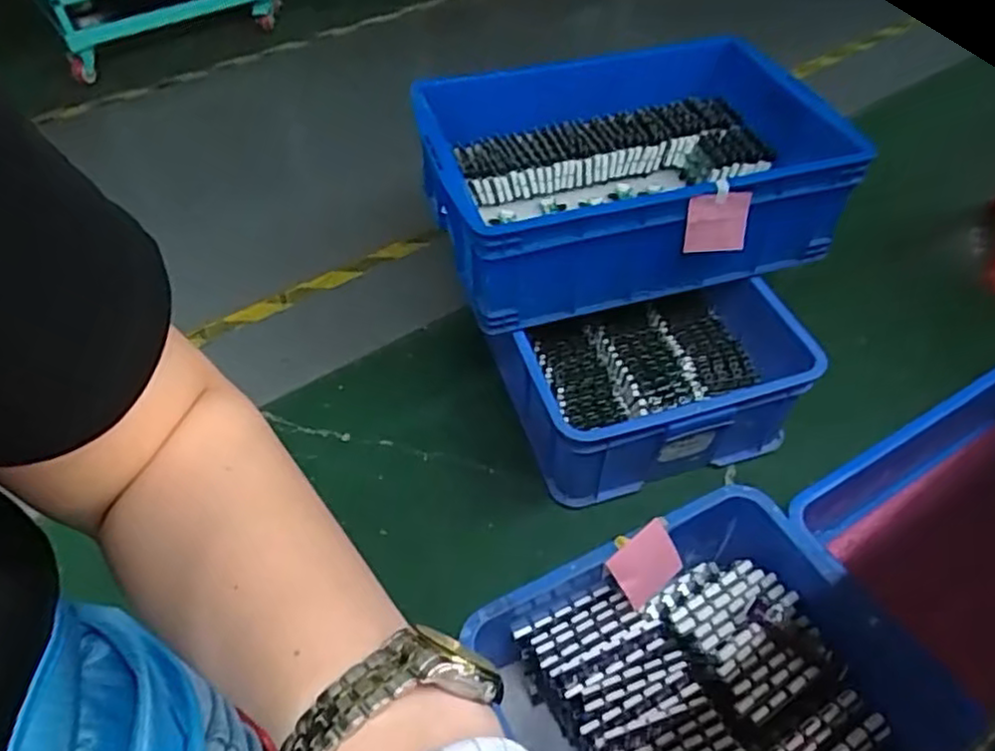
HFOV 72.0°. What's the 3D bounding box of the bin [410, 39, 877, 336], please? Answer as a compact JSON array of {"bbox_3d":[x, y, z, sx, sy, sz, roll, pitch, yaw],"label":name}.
[{"bbox_3d":[0.226,-0.336,1.159,0.670,0.202,0.433,-14,51,-10],"label":"bin"}]

